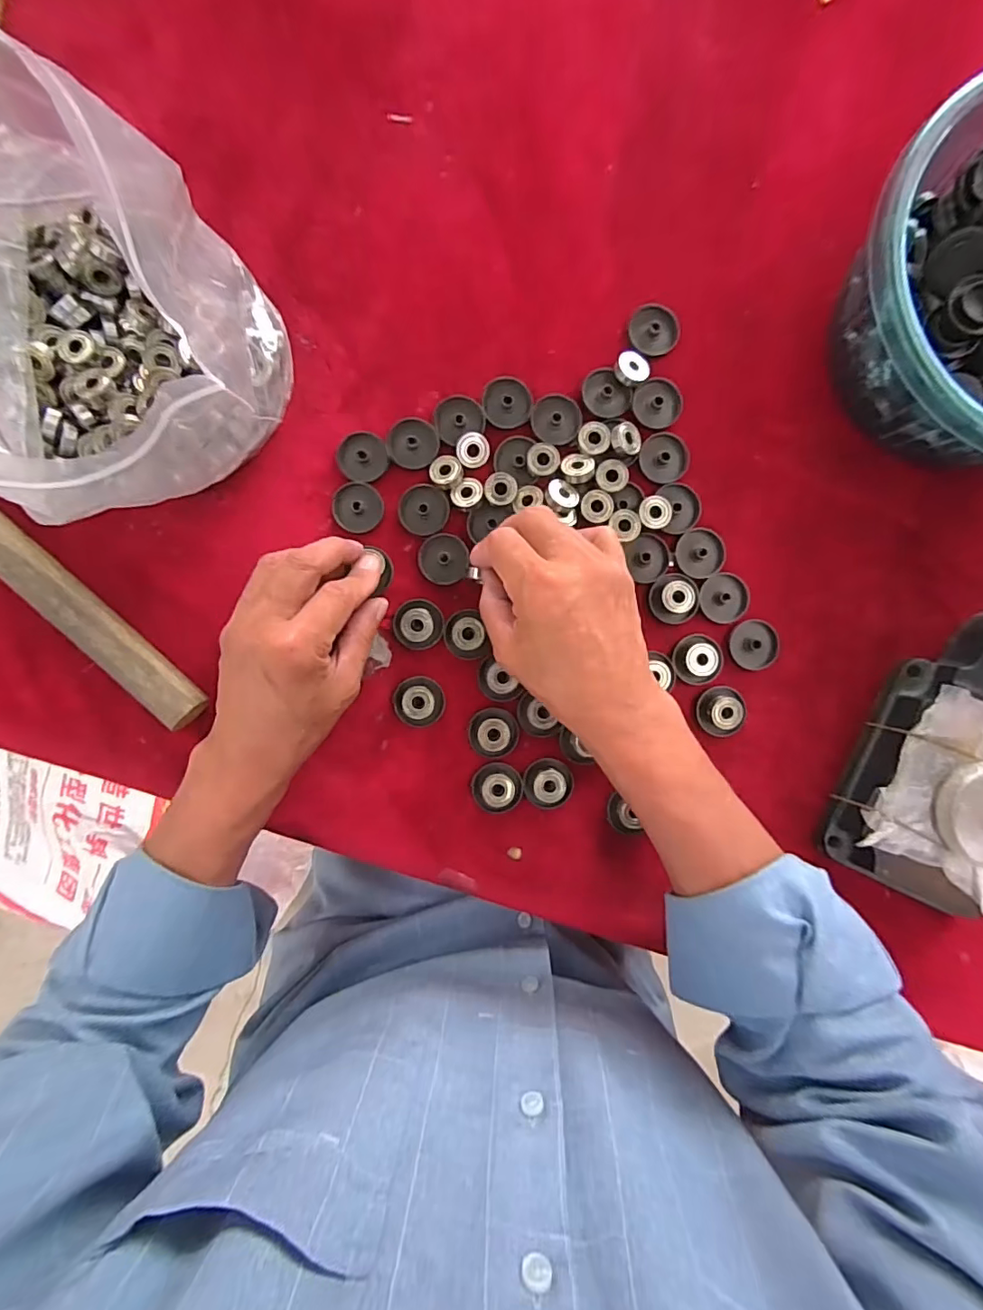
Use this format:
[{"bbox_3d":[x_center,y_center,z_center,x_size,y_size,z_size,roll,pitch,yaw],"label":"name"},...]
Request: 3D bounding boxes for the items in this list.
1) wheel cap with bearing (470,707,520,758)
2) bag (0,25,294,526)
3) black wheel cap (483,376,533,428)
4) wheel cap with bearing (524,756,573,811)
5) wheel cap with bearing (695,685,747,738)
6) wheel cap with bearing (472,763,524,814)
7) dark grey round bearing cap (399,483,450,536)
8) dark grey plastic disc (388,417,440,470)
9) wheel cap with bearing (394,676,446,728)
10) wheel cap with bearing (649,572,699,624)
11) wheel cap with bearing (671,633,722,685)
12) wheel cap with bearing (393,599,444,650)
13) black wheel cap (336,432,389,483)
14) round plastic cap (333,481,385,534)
[{"bbox_3d":[0.002,0.052,0.349,0.032,0.012,0.032,0,90,-2],"label":"wheel cap with bearing"},{"bbox_3d":[-0.208,-0.157,0.255,0.145,0.186,0.142,-27,91,-2],"label":"bag"},{"bbox_3d":[0.011,-0.169,0.349,0.031,0.007,0.034,0,90,-2],"label":"black wheel cap"},{"bbox_3d":[0.039,0.086,0.351,0.034,0.014,0.031,0,90,-2],"label":"wheel cap with bearing"},{"bbox_3d":[0.155,0.038,0.353,0.034,0.007,0.033,0,90,-2],"label":"wheel cap with bearing"},{"bbox_3d":[0.004,0.089,0.349,0.032,0.012,0.031,0,90,-2],"label":"wheel cap with bearing"},{"bbox_3d":[-0.045,-0.097,0.351,0.033,0.005,0.033,0,90,-2],"label":"dark grey round bearing cap"},{"bbox_3d":[-0.052,-0.140,0.349,0.032,0.004,0.033,0,90,-2],"label":"dark grey plastic disc"},{"bbox_3d":[-0.048,0.031,0.348,0.033,0.012,0.033,0,90,-2],"label":"wheel cap with bearing"},{"bbox_3d":[0.123,-0.038,0.351,0.033,0.007,0.033,0,90,-2],"label":"wheel cap with bearing"},{"bbox_3d":[0.139,0.003,0.351,0.035,0.009,0.033,0,90,-2],"label":"wheel cap with bearing"},{"bbox_3d":[-0.048,-0.021,0.347,0.032,0.011,0.032,0,90,-2],"label":"wheel cap with bearing"},{"bbox_3d":[-0.085,-0.131,0.350,0.032,0.004,0.032,0,90,-2],"label":"black wheel cap"},{"bbox_3d":[-0.089,-0.098,0.347,0.035,0.008,0.032,0,90,-2],"label":"round plastic cap"}]

